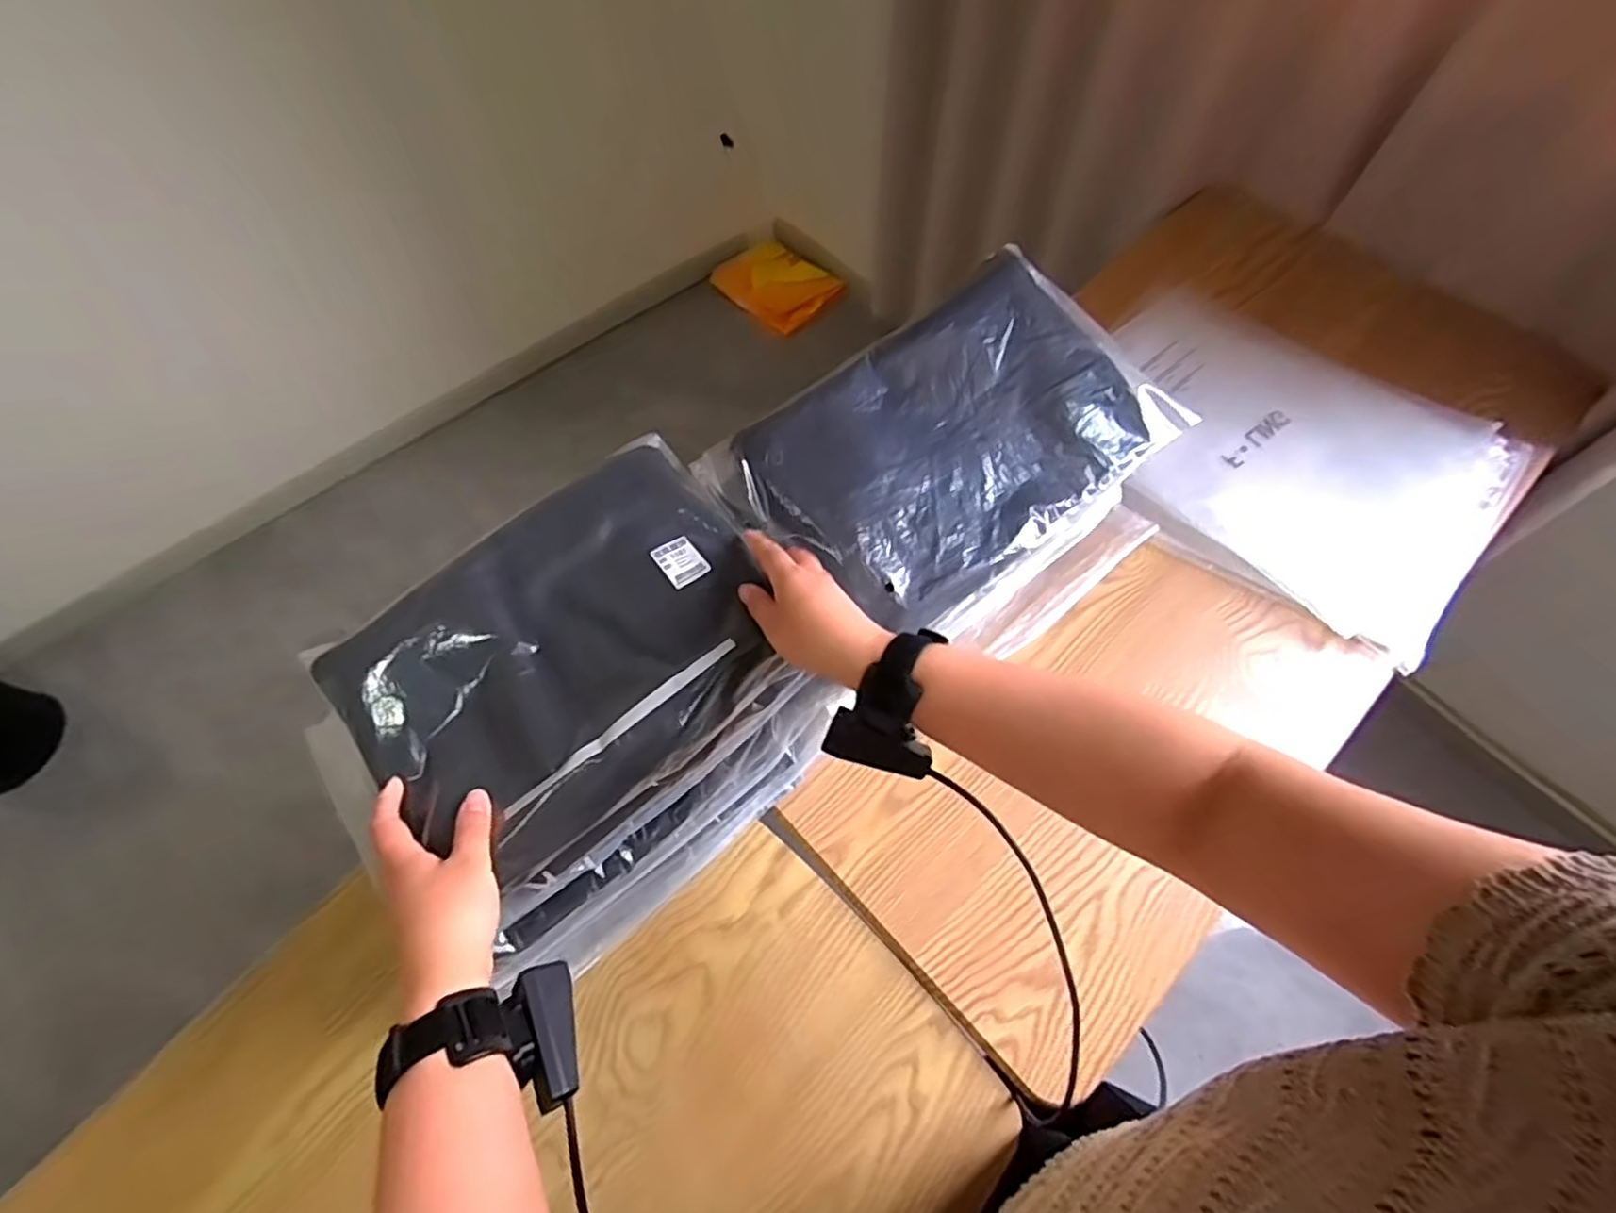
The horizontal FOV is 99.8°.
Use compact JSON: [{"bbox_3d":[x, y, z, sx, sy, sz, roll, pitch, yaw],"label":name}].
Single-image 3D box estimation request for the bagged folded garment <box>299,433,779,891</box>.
[{"bbox_3d":[-0.175,0.030,0.503,0.305,0.046,0.221,-37,68,-16],"label":"bagged folded garment"}]

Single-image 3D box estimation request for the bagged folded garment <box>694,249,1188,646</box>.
[{"bbox_3d":[0.126,-0.135,0.573,0.373,0.043,0.230,-37,88,-12],"label":"bagged folded garment"}]

